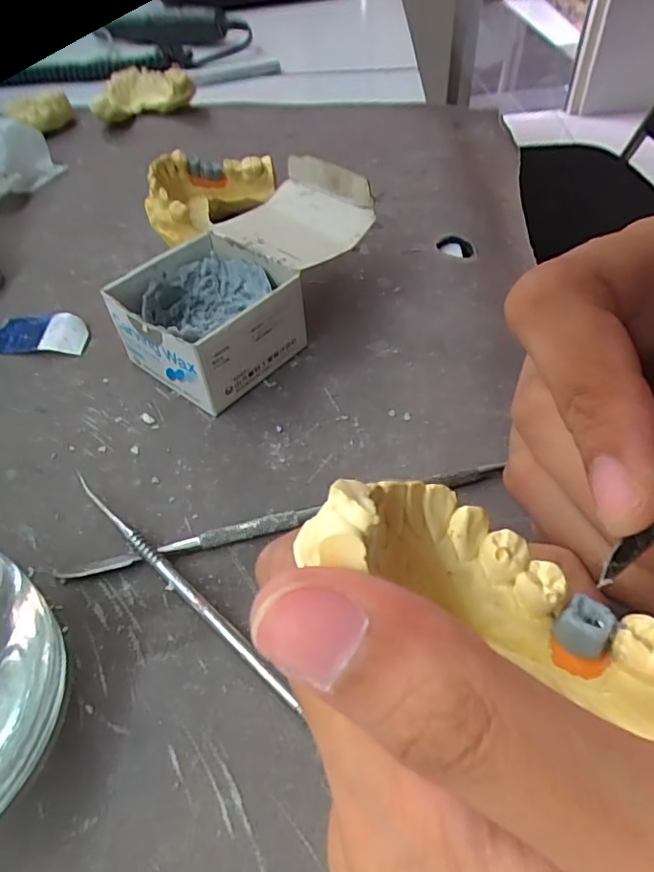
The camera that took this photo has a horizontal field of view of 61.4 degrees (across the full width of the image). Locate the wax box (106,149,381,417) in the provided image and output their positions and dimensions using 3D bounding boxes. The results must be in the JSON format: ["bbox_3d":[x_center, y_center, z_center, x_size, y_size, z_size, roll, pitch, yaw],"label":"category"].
[{"bbox_3d":[-0.033,-0.063,0.224,0.055,0.048,0.112,33,58,26],"label":"wax box"}]

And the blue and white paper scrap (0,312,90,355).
[{"bbox_3d":[-0.124,-0.044,0.239,0.038,0.007,0.020,-1,50,1],"label":"blue and white paper scrap"}]

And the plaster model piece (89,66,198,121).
[{"bbox_3d":[-0.133,-0.251,0.402,0.069,0.028,0.050,-9,50,-5],"label":"plaster model piece"}]

